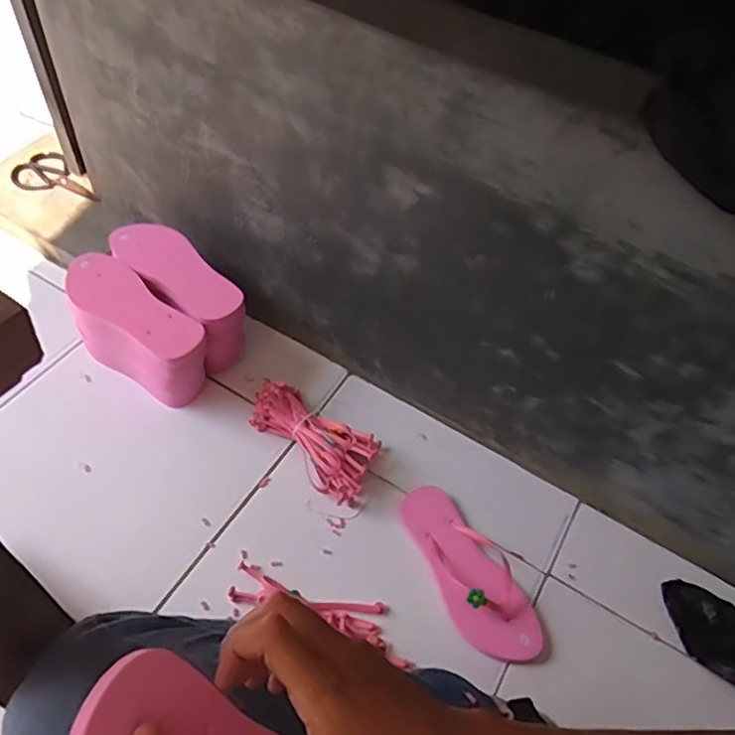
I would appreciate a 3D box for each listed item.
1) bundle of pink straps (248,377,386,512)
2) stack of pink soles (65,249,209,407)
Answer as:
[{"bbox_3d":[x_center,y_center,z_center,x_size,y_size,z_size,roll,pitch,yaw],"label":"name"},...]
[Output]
[{"bbox_3d":[-0.082,0.102,0.889,0.212,0.059,0.099,32,57,17],"label":"bundle of pink straps"},{"bbox_3d":[-0.347,-0.044,0.923,0.234,0.167,0.090,34,58,19],"label":"stack of pink soles"}]

